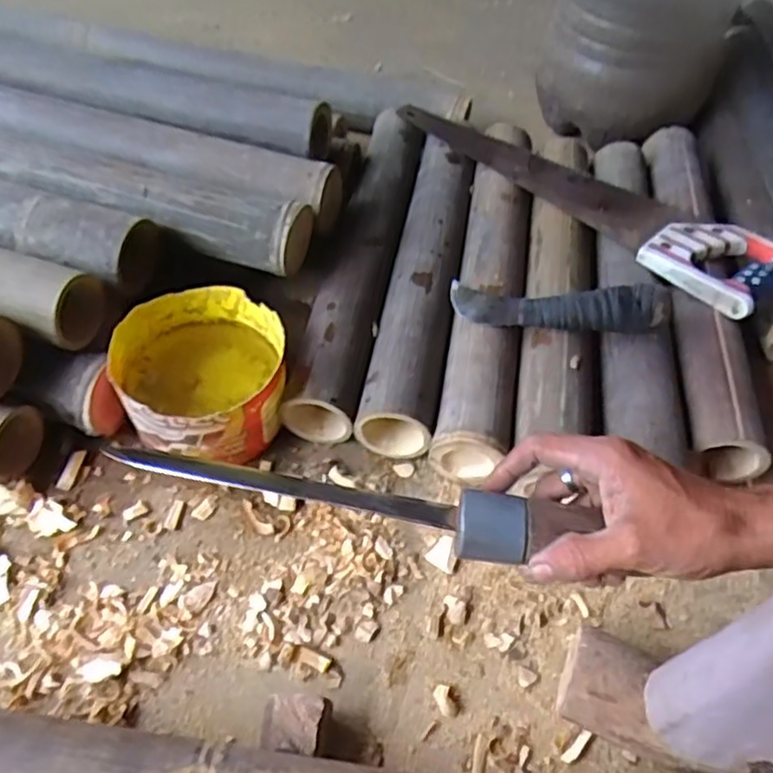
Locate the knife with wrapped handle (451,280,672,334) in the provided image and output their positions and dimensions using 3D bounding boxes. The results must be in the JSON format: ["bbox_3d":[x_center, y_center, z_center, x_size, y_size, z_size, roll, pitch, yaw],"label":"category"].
[{"bbox_3d":[0.163,-0.077,0.653,0.207,0.034,0.048,4,50,22],"label":"knife with wrapped handle"}]

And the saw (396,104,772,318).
[{"bbox_3d":[0.221,-0.242,0.796,0.110,0.052,0.540,-36,63,-27],"label":"saw"}]

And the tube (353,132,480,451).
[{"bbox_3d":[0.043,-0.119,0.750,0.072,0.078,0.437,10,53,3],"label":"tube"}]

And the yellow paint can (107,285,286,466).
[{"bbox_3d":[-0.174,-0.005,0.634,0.150,0.095,0.154,-3,53,-7],"label":"yellow paint can"}]

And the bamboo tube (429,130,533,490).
[{"bbox_3d":[0.118,-0.128,0.745,0.070,0.061,0.500,10,53,4],"label":"bamboo tube"}]

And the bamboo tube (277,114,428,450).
[{"bbox_3d":[-0.025,-0.155,0.773,0.080,0.075,0.487,10,53,4],"label":"bamboo tube"}]

